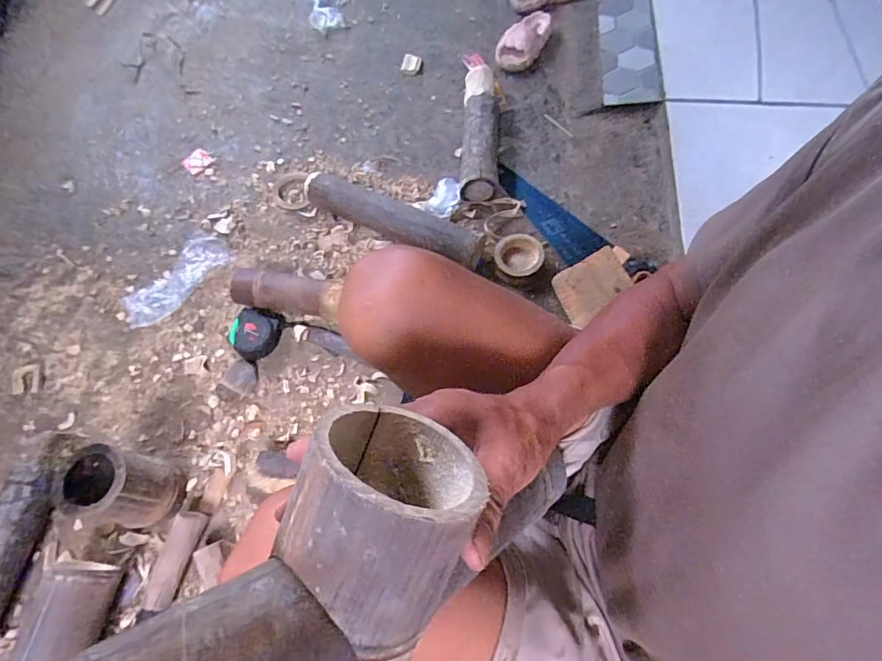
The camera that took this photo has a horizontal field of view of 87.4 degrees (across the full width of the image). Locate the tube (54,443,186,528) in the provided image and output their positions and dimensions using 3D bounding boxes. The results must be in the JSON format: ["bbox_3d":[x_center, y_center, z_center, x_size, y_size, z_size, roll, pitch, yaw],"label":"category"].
[{"bbox_3d":[-0.446,0.223,0.659,0.095,0.145,0.090,0,65,1],"label":"tube"}]

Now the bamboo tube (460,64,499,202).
[{"bbox_3d":[0.085,-0.420,0.974,0.076,0.070,0.350,3,65,2],"label":"bamboo tube"}]

